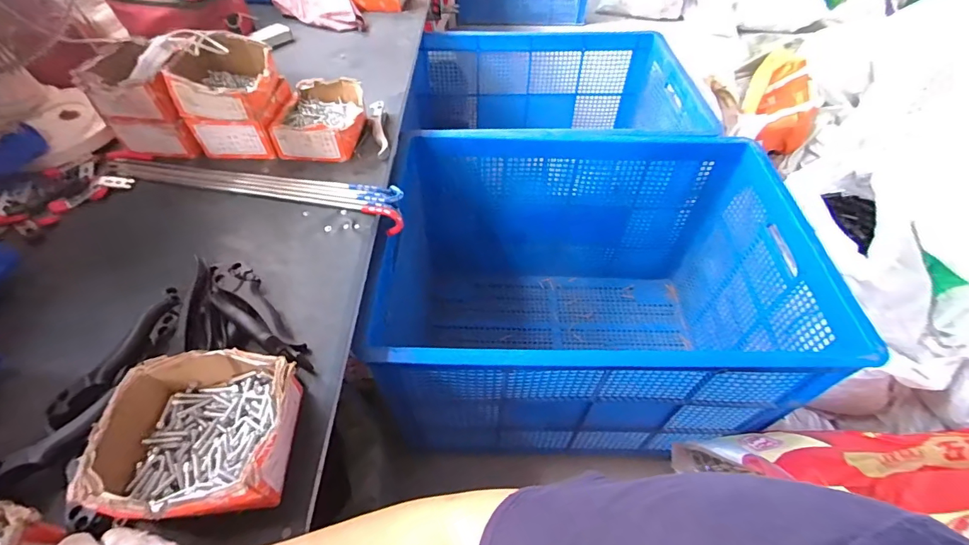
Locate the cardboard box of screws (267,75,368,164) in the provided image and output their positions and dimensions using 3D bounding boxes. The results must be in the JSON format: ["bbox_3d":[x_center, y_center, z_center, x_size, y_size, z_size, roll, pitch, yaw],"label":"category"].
[{"bbox_3d":[-0.299,-0.285,0.809,0.151,0.063,0.169,6,51,4],"label":"cardboard box of screws"}]

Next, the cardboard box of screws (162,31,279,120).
[{"bbox_3d":[-0.448,-0.339,0.745,0.162,0.083,0.153,3,51,2],"label":"cardboard box of screws"}]

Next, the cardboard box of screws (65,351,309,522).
[{"bbox_3d":[-0.280,0.161,0.436,0.163,0.066,0.151,-1,51,-1],"label":"cardboard box of screws"}]

